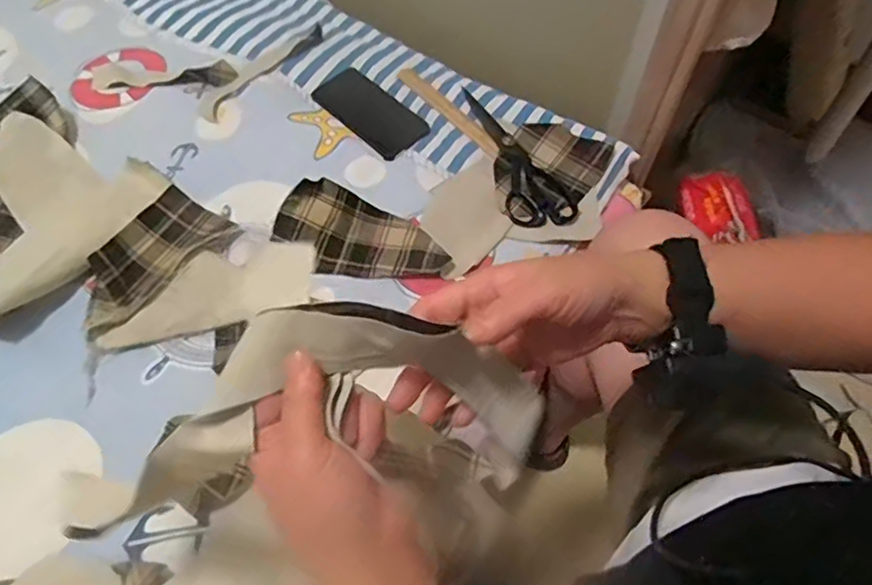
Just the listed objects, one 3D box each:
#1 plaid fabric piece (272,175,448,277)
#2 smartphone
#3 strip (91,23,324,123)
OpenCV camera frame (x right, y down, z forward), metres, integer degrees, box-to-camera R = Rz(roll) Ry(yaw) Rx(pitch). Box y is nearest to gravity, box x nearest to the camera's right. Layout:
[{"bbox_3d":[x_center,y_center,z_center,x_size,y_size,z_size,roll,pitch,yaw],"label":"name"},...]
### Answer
[{"bbox_3d":[-0.082,-0.066,0.704,0.195,0.062,0.110,25,62,14],"label":"plaid fabric piece"},{"bbox_3d":[-0.093,-0.253,0.856,0.085,0.016,0.183,-35,65,-19],"label":"smartphone"},{"bbox_3d":[-0.305,-0.305,0.866,0.328,0.024,0.138,-20,61,-11],"label":"strip"}]

